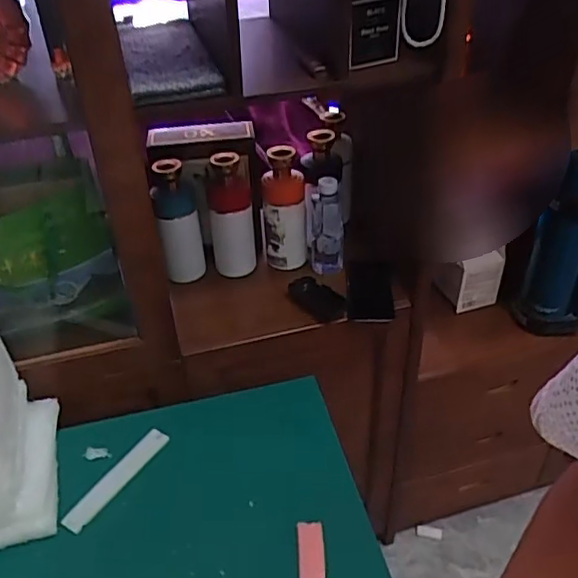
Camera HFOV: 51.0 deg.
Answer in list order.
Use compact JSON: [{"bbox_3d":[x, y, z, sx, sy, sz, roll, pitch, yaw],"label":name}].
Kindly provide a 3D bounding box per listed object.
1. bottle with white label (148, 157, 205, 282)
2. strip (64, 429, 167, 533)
[{"bbox_3d":[-0.191,-0.108,1.056,0.074,0.216,0.084,-8,38,-7],"label":"bottle with white label"},{"bbox_3d":[-0.234,0.256,0.827,0.035,0.009,0.170,21,44,27],"label":"strip"}]

